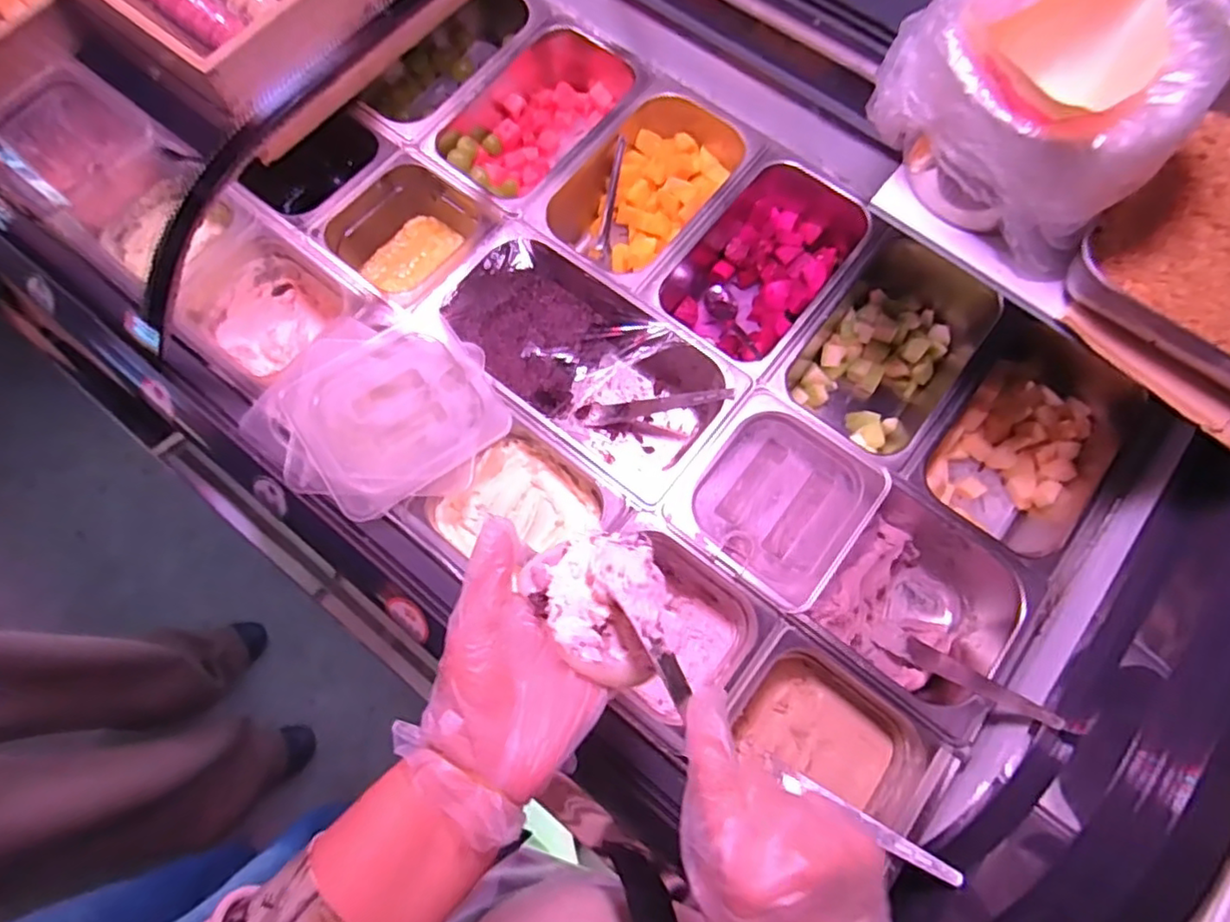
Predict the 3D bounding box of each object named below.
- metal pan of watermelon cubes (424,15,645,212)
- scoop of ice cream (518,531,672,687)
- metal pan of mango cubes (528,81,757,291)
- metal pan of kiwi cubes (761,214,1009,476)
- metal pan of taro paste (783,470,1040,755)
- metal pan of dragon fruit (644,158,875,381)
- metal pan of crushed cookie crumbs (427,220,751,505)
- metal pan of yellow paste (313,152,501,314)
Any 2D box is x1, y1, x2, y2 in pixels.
[{"bbox_3d":[-0.091,-0.413,0.791,0.169,0.085,0.264,36,76,10],"label":"metal pan of watermelon cubes"},{"bbox_3d":[-0.005,0.089,0.400,0.083,0.045,0.096,-27,75,-8],"label":"scoop of ice cream"},{"bbox_3d":[0.037,-0.309,0.765,0.167,0.096,0.254,36,76,10],"label":"metal pan of mango cubes"},{"bbox_3d":[0.289,-0.115,0.710,0.166,0.108,0.265,34,76,10],"label":"metal pan of kiwi cubes"},{"bbox_3d":[0.284,0.145,0.619,0.161,0.107,0.174,37,76,10],"label":"metal pan of taro paste"},{"bbox_3d":[0.163,-0.215,0.733,0.157,0.091,0.259,36,76,10],"label":"metal pan of dragon fruit"},{"bbox_3d":[-0.036,-0.102,0.702,0.327,0.106,0.167,37,76,10],"label":"metal pan of crushed cookie crumbs"},{"bbox_3d":[-0.229,-0.249,0.740,0.164,0.082,0.166,35,76,10],"label":"metal pan of yellow paste"}]

